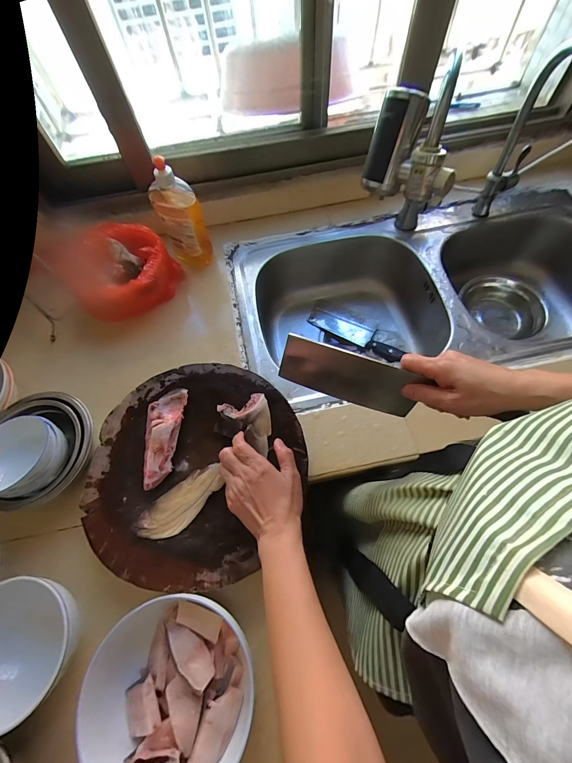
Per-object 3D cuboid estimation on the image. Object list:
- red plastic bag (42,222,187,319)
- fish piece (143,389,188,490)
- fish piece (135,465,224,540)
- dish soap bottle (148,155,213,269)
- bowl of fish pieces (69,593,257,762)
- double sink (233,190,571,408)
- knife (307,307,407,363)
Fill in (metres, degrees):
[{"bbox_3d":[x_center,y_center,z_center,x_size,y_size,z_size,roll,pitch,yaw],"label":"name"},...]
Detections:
[{"bbox_3d":[-0.318,-0.220,0.625,0.196,0.083,0.194,-11,64,-2],"label":"red plastic bag"},{"bbox_3d":[-0.181,0.076,0.461,0.050,0.026,0.143,4,65,5],"label":"fish piece"},{"bbox_3d":[-0.135,0.158,0.417,0.121,0.015,0.047,-40,68,-8],"label":"fish piece"},{"bbox_3d":[-0.197,-0.302,0.601,0.080,0.186,0.056,-25,66,-9],"label":"dish soap bottle"},{"bbox_3d":[-0.121,0.328,0.346,0.170,0.067,0.162,-1,64,3],"label":"bowl of fish pieces"},{"bbox_3d":[0.299,-0.155,0.691,0.771,0.165,0.408,-11,64,-2],"label":"double sink"},{"bbox_3d":[0.162,-0.115,0.758,0.237,0.020,0.062,30,70,16],"label":"knife"}]

